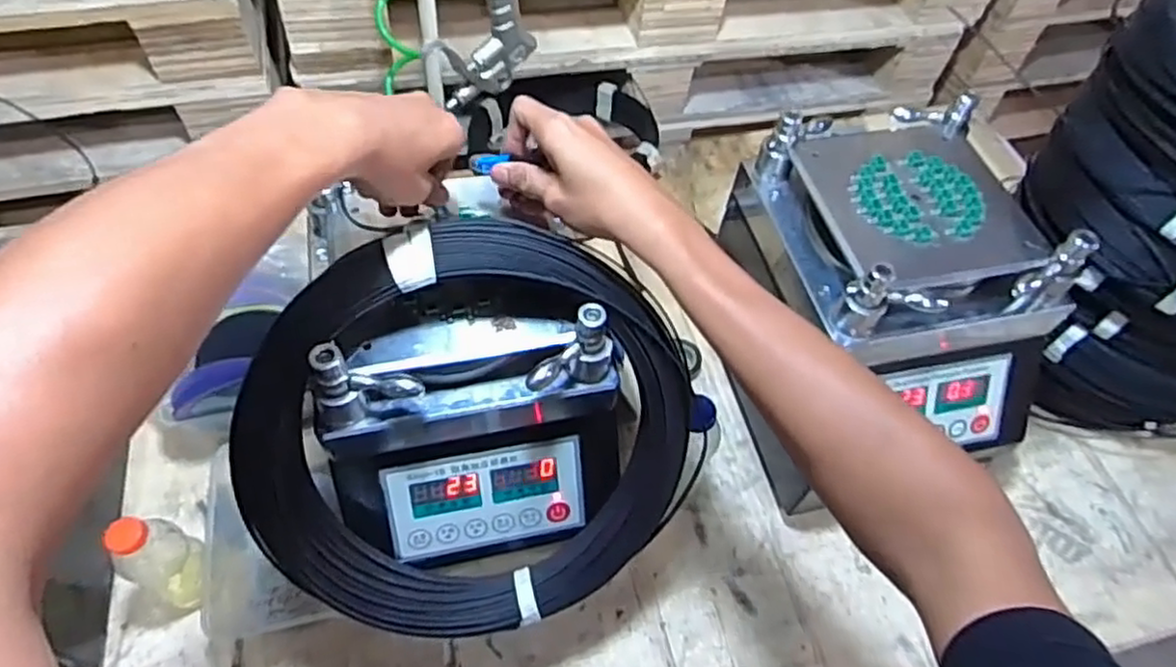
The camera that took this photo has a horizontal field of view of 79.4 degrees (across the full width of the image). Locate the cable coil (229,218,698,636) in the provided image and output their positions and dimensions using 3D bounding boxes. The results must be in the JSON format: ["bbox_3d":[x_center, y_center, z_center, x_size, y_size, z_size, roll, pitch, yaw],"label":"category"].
[{"bbox_3d":[-0.076,0.071,0.512,0.313,0.042,0.298,-2,105,-9],"label":"cable coil"}]

